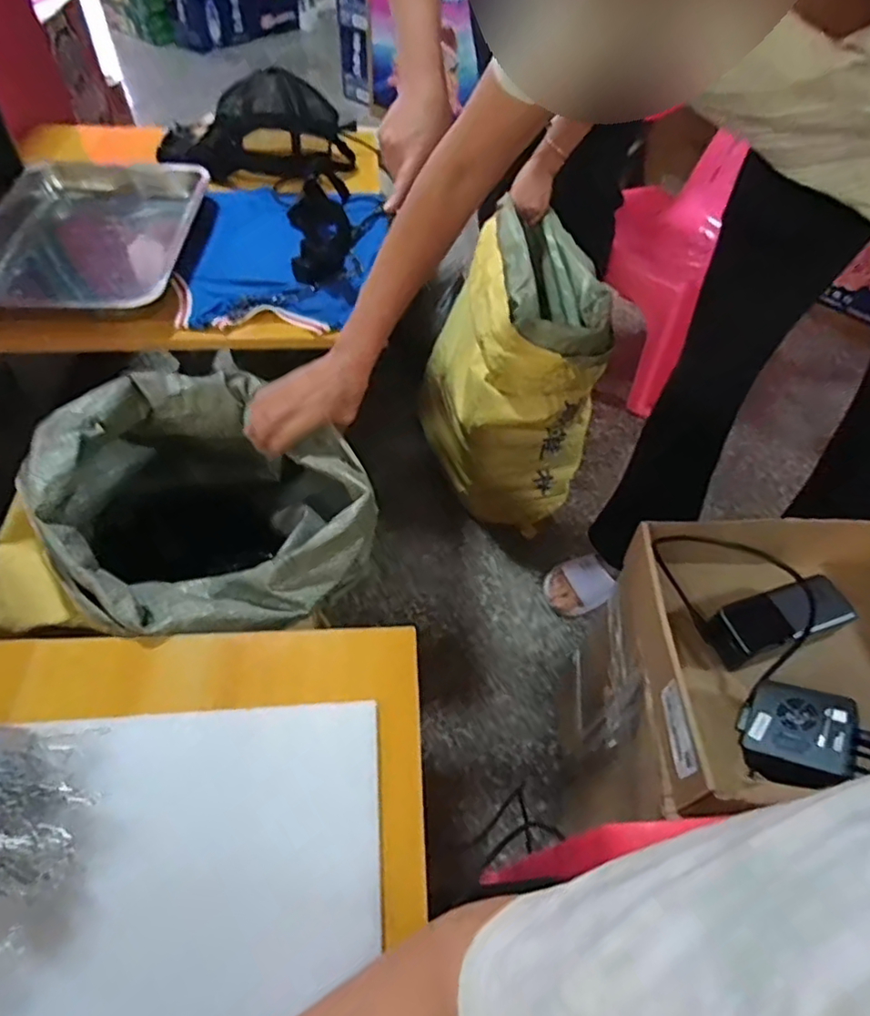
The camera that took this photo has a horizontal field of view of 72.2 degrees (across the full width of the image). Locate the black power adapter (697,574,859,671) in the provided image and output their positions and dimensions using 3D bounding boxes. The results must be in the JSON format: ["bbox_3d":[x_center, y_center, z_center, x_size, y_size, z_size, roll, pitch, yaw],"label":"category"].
[{"bbox_3d":[0.373,0.127,0.653,0.148,0.056,0.061,-16,56,-15],"label":"black power adapter"}]

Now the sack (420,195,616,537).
[{"bbox_3d":[0.152,-0.275,1.250,0.274,0.492,0.437,0,53,-4],"label":"sack"}]

